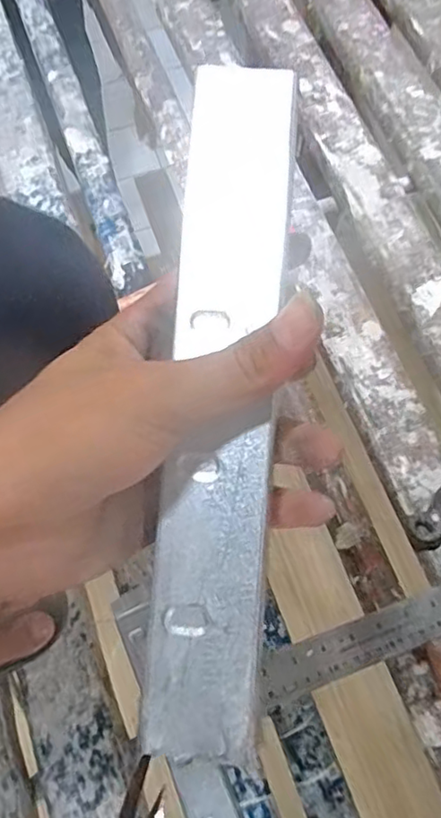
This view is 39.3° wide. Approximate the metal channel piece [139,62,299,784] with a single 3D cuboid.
[{"bbox_3d":[0.000,-0.004,0.216,0.038,0.006,0.239,4,85,-1],"label":"metal channel piece"}]

